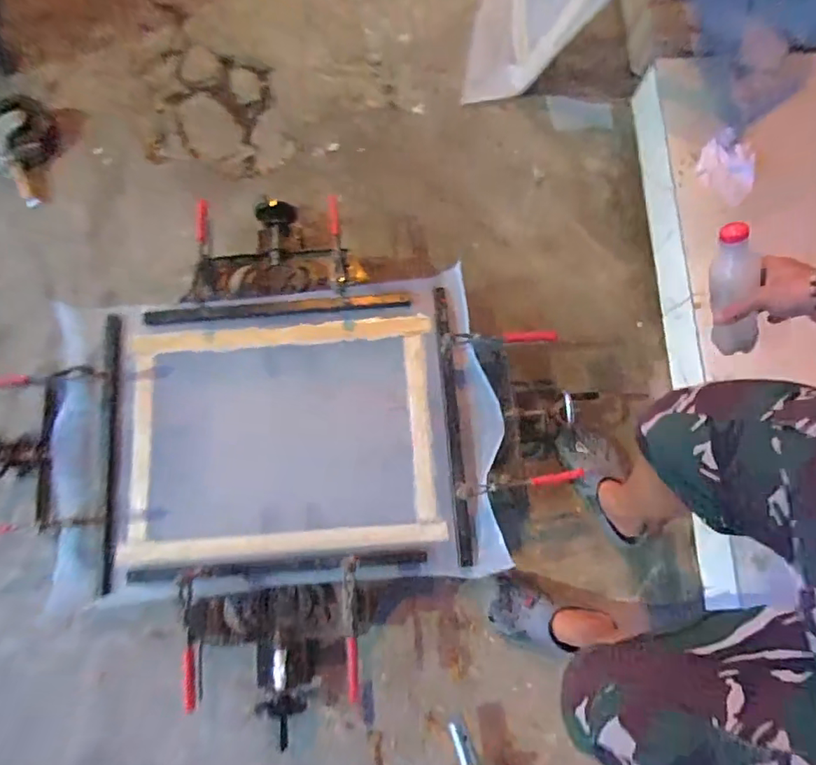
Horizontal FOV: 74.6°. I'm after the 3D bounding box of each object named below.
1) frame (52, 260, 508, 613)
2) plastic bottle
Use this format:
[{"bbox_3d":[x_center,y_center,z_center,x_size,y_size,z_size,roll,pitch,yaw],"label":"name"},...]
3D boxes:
[{"bbox_3d":[-0.284,0.132,1.154,0.930,0.133,0.672,-4,74,-3],"label":"frame"},{"bbox_3d":[0.406,-0.110,0.668,0.050,0.198,0.052,-17,43,16],"label":"plastic bottle"}]

